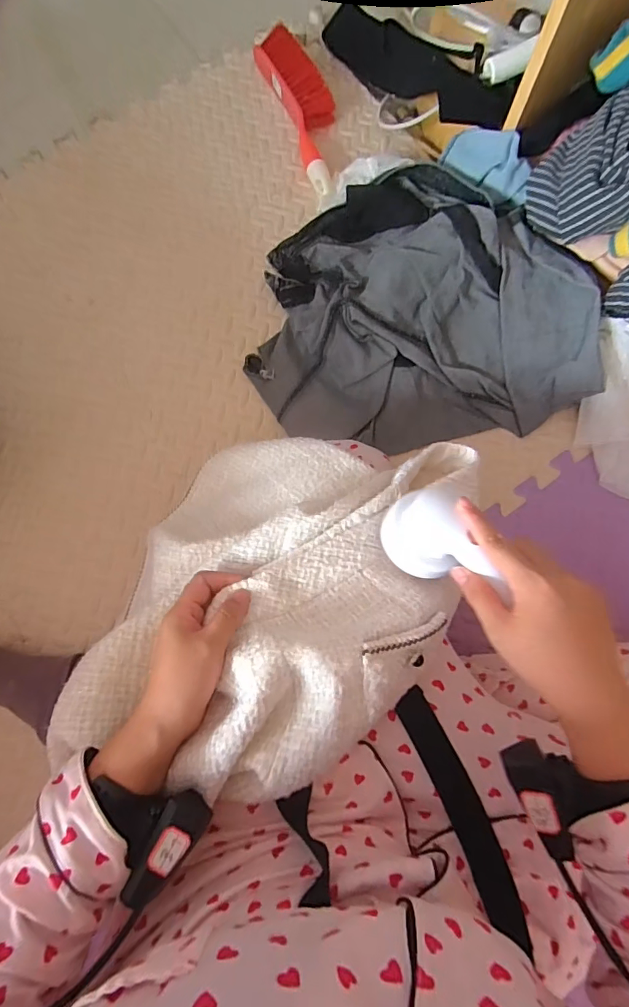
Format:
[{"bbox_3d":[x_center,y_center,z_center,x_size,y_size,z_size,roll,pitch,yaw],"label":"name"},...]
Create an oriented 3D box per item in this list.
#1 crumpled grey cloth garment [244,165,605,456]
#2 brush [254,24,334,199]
[{"bbox_3d":[0.124,-0.290,0.637,0.438,0.098,0.411,-9,78,-1],"label":"crumpled grey cloth garment"},{"bbox_3d":[-0.009,-0.626,0.736,0.086,0.047,0.307,-19,79,-3],"label":"brush"}]

